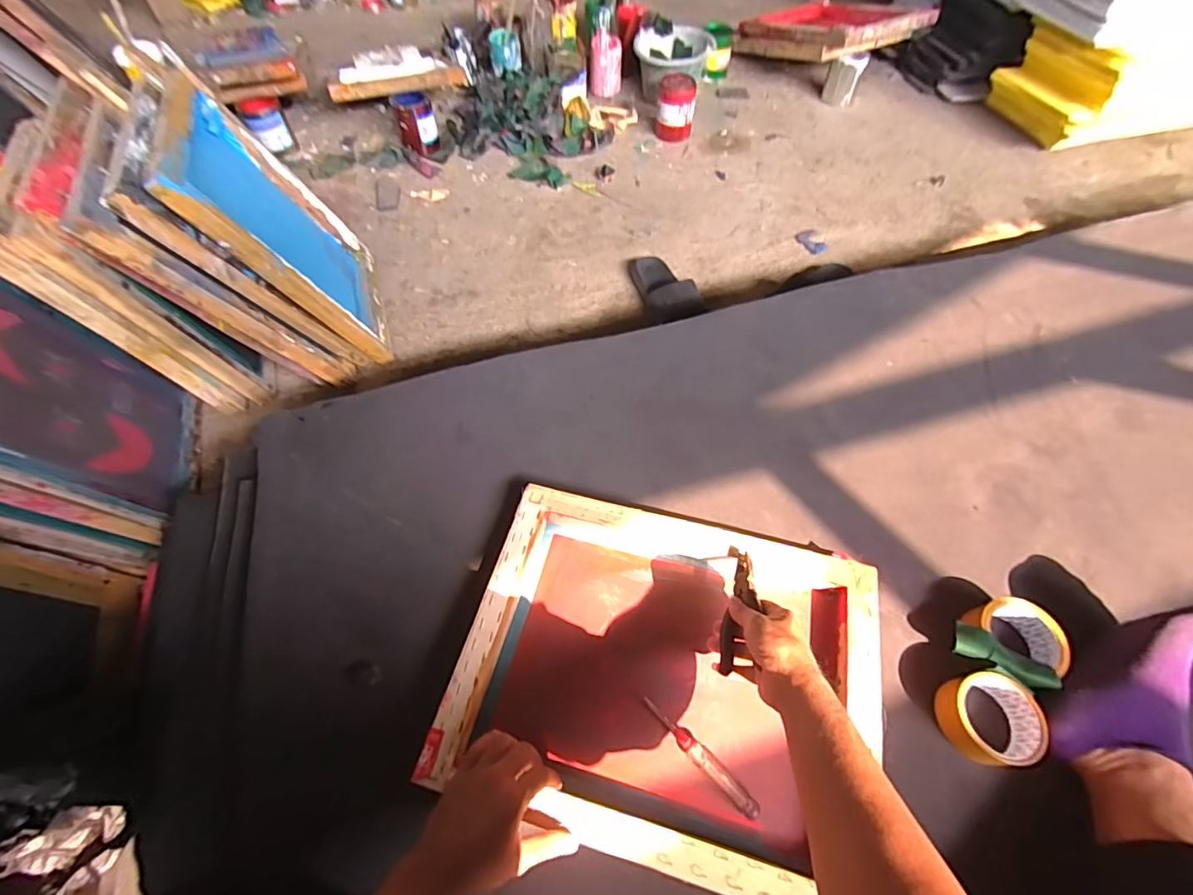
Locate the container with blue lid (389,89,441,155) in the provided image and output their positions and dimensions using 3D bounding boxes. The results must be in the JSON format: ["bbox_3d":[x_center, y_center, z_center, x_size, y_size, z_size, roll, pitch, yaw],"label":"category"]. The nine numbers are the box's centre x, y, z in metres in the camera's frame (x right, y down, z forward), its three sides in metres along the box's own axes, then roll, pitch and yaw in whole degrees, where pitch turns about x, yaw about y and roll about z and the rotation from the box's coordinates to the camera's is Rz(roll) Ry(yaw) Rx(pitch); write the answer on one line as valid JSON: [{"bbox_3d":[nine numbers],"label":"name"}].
[{"bbox_3d":[-0.505,-0.905,1.422,0.104,0.127,0.080,-11,59,-7],"label":"container with blue lid"}]

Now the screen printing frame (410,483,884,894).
[{"bbox_3d":[0.081,0.256,0.602,0.457,0.051,0.366,14,59,8],"label":"screen printing frame"}]

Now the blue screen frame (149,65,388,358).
[{"bbox_3d":[-0.584,-0.396,0.950,0.085,0.449,0.344,-30,57,6],"label":"blue screen frame"}]

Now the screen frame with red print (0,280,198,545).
[{"bbox_3d":[-0.774,-0.064,0.704,0.027,0.437,0.329,-23,56,2],"label":"screen frame with red print"}]

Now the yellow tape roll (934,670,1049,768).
[{"bbox_3d":[0.440,0.301,0.564,0.084,0.044,0.090,0,58,0],"label":"yellow tape roll"}]

